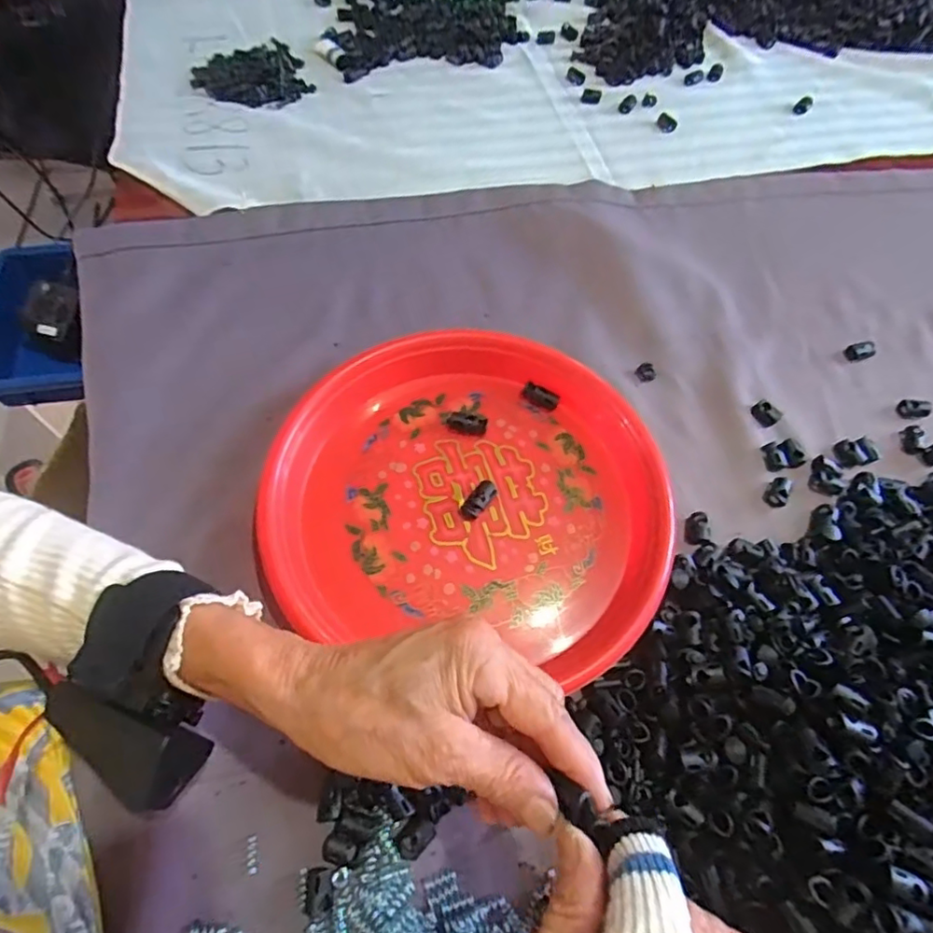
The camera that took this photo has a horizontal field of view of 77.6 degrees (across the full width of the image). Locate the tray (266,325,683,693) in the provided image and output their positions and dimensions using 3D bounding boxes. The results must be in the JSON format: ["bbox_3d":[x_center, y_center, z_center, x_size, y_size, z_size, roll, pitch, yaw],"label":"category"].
[{"bbox_3d":[0.008,0.007,0.388,0.246,0.026,0.234,2,62,-3],"label":"tray"}]

